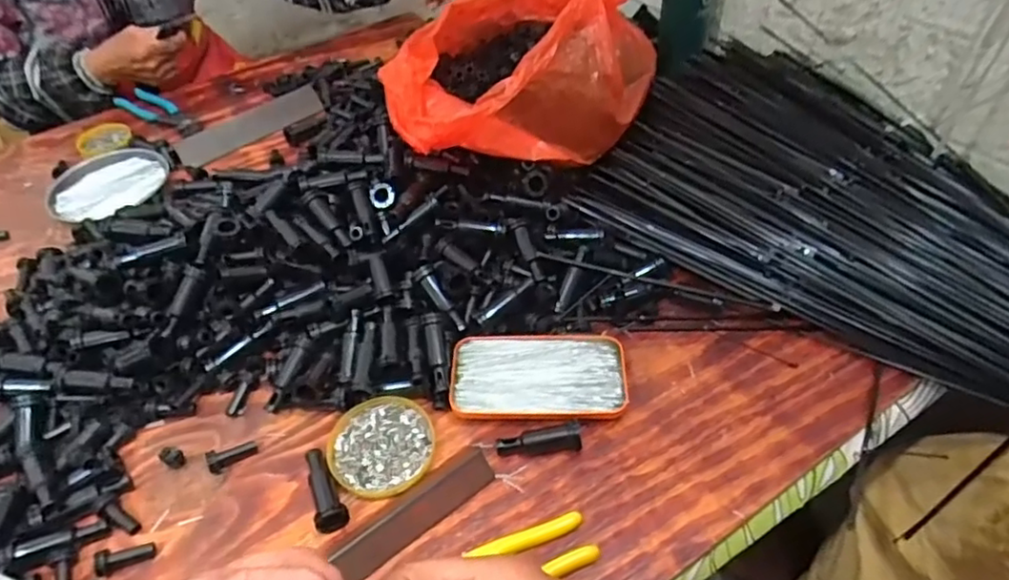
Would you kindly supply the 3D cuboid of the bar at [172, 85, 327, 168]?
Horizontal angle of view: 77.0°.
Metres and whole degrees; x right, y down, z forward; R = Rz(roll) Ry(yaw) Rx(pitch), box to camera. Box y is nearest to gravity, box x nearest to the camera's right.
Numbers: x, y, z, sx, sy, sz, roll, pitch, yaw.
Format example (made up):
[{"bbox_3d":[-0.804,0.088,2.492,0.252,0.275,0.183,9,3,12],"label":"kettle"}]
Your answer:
[{"bbox_3d":[-0.334,-0.218,0.835,0.194,0.009,0.072,-33,53,-23],"label":"bar"}]

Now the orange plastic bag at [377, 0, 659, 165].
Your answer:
[{"bbox_3d":[0.010,-0.253,0.693,0.306,0.122,0.261,-21,49,-14],"label":"orange plastic bag"}]

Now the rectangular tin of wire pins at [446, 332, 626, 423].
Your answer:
[{"bbox_3d":[0.028,0.073,0.535,0.143,0.019,0.083,-3,47,2],"label":"rectangular tin of wire pins"}]

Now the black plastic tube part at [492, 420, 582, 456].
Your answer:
[{"bbox_3d":[0.027,0.117,0.496,0.065,0.022,0.015,-3,47,2],"label":"black plastic tube part"}]

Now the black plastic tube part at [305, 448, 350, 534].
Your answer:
[{"bbox_3d":[-0.139,0.149,0.478,0.022,0.022,0.071,-24,50,-17],"label":"black plastic tube part"}]

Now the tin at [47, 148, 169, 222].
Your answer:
[{"bbox_3d":[-0.480,-0.129,0.768,0.134,0.013,0.126,-11,48,-6],"label":"tin"}]

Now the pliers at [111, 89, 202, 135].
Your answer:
[{"bbox_3d":[-0.471,-0.249,0.879,0.164,0.013,0.046,25,54,25],"label":"pliers"}]

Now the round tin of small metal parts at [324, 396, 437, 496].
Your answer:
[{"bbox_3d":[-0.099,0.125,0.508,0.083,0.008,0.082,-2,47,3],"label":"round tin of small metal parts"}]

